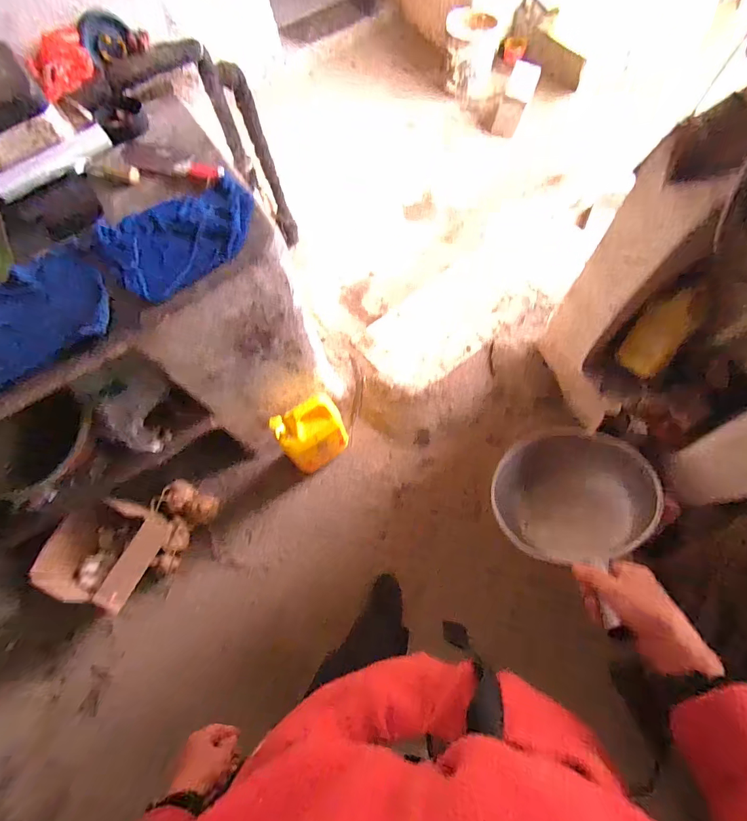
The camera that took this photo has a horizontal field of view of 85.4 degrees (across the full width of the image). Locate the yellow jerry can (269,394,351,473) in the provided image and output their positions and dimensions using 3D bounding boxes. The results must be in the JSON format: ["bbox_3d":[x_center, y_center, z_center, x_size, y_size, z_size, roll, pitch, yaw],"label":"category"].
[{"bbox_3d":[-0.178,0.070,1.202,0.202,0.252,0.123,-38,71,-11],"label":"yellow jerry can"}]

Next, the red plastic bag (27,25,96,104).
[{"bbox_3d":[-0.636,-0.706,0.823,0.035,0.076,0.126,38,75,16],"label":"red plastic bag"}]

